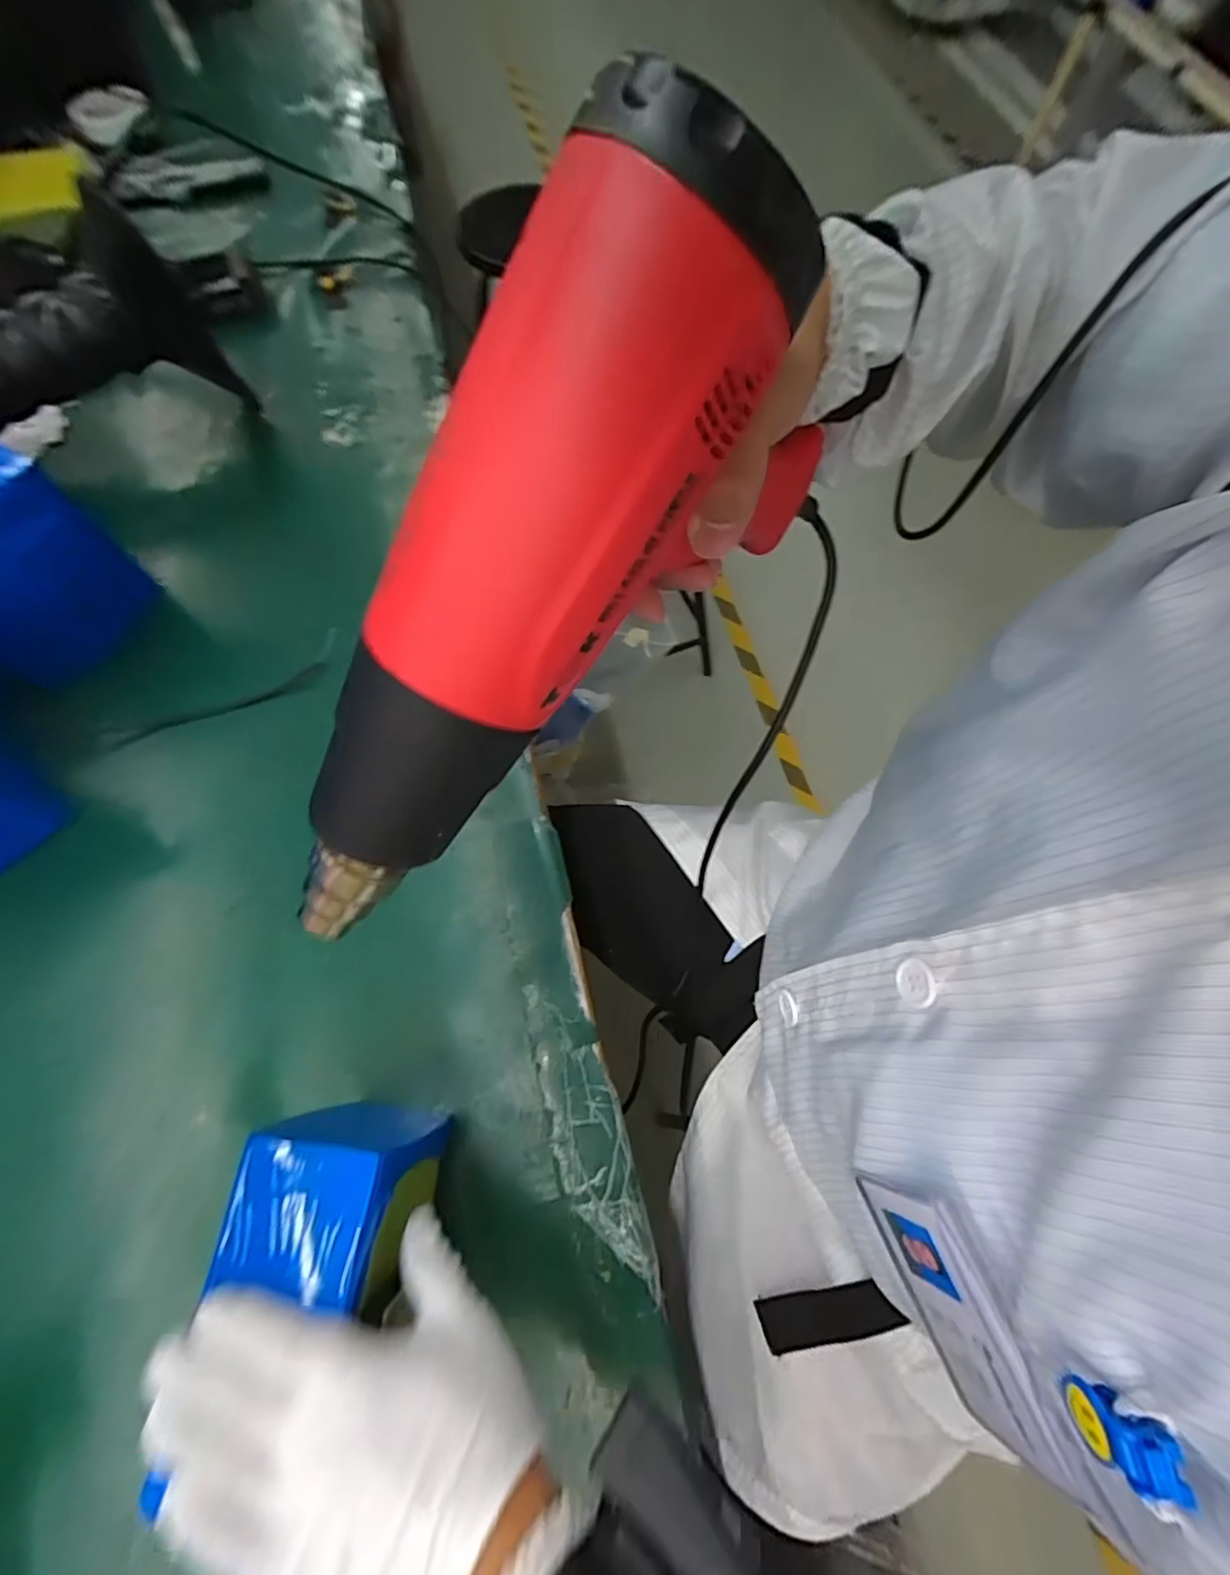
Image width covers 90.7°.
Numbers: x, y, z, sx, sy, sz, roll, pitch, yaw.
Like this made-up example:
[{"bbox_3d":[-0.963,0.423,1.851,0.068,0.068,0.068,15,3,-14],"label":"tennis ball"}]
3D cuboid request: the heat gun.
[{"bbox_3d":[-0.012,-0.046,0.251,0.067,0.194,0.268,45,113,17],"label":"heat gun"}]

